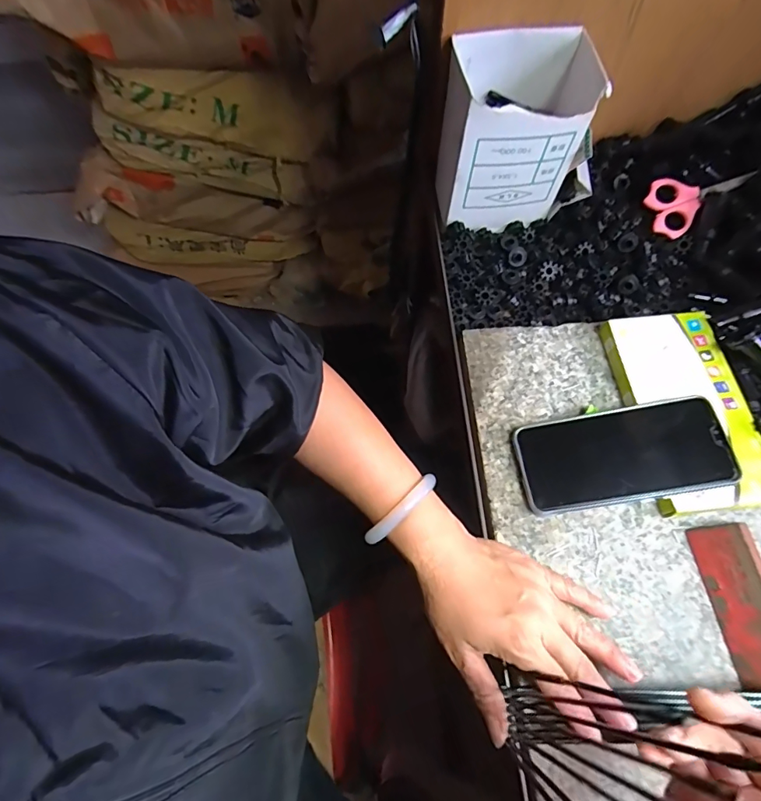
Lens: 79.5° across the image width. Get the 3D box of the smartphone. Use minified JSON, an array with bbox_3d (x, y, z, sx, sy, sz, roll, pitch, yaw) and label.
[{"bbox_3d":[0.192,0.044,0.370,0.155,0.014,0.076,-11,63,4],"label":"smartphone"}]

